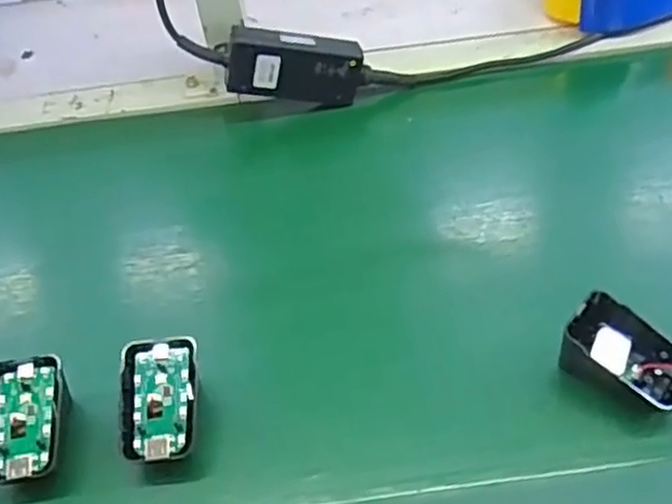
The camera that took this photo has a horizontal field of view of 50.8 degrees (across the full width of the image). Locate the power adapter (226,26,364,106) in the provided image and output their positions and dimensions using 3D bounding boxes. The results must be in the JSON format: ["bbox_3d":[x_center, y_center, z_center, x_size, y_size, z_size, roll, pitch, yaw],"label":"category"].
[{"bbox_3d":[-0.035,-0.159,0.611,0.114,0.050,0.030,4,43,-14],"label":"power adapter"}]

